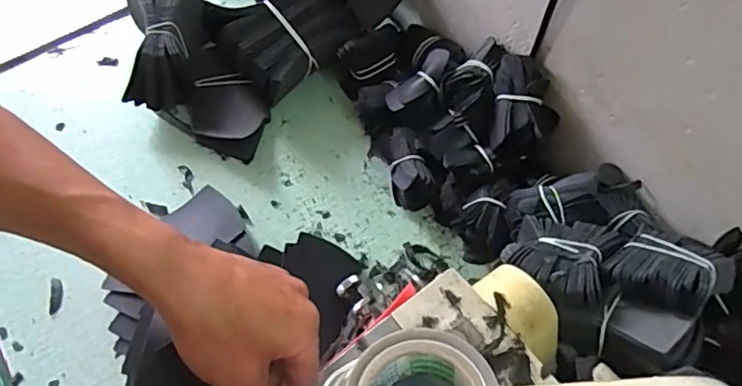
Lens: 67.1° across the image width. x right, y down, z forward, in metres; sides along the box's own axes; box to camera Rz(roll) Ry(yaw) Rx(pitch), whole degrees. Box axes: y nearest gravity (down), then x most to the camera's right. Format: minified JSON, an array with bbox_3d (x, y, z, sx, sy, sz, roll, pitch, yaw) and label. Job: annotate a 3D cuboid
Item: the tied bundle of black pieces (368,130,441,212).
[{"bbox_3d":[0.035,-0.031,0.594,0.051,0.039,0.088,-23,65,-10],"label":"tied bundle of black pieces"}]

